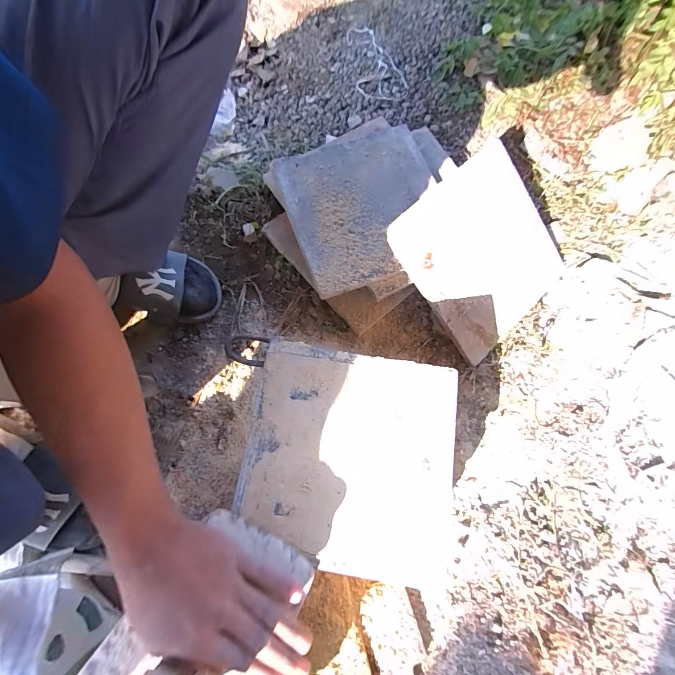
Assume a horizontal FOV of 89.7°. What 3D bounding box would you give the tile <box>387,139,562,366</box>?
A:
[{"bbox_3d":[0.229,-0.133,0.543,0.253,0.029,0.251,-40,100,-14],"label":"tile"}]

